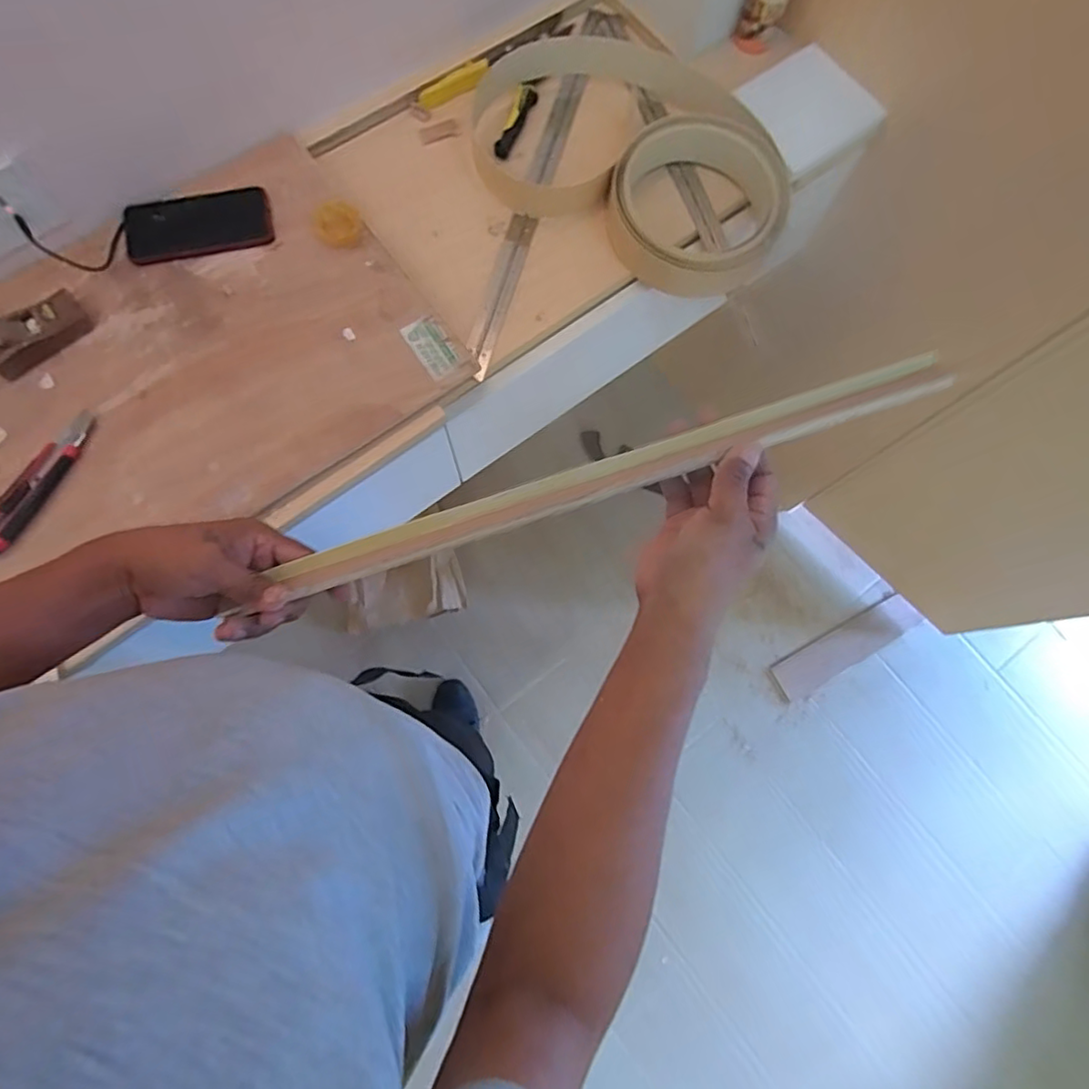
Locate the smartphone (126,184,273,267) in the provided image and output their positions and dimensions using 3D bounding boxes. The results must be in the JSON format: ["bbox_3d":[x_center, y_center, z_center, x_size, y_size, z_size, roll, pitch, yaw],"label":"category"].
[{"bbox_3d":[-0.393,-0.364,0.683,0.159,0.013,0.071,-14,77,-5],"label":"smartphone"}]

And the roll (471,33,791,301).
[{"bbox_3d":[0.103,-0.496,0.738,0.386,0.065,0.324,13,76,1],"label":"roll"}]

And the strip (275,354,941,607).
[{"bbox_3d":[0.032,-0.043,0.431,0.480,0.016,0.029,-18,77,6],"label":"strip"}]

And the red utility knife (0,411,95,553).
[{"bbox_3d":[-0.512,-0.062,0.602,0.037,0.023,0.167,26,77,5],"label":"red utility knife"}]

